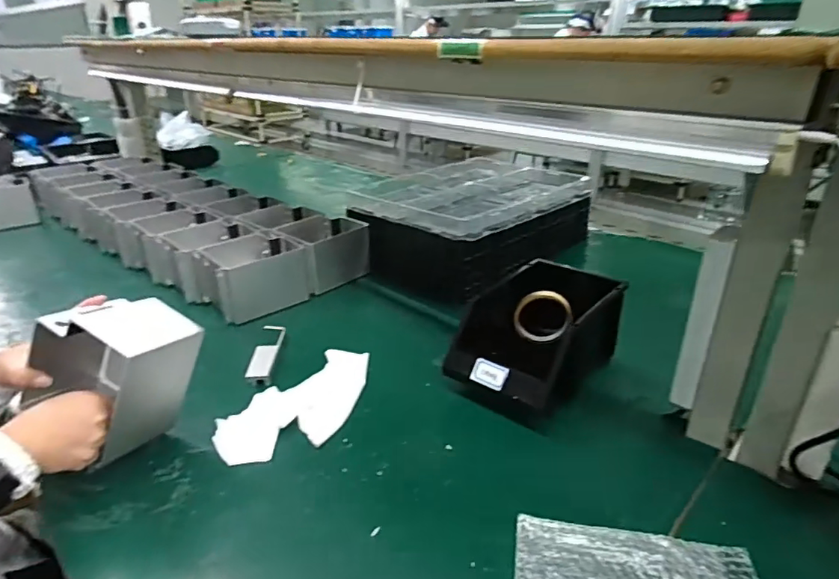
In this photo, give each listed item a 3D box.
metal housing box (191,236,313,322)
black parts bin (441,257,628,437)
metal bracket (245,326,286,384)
[{"bbox_3d":[-0.313,-0.024,0.961,0.176,0.099,0.124,-19,32,-35],"label":"metal housing box"},{"bbox_3d":[0.178,0.065,0.749,0.161,0.120,0.266,21,33,36],"label":"black parts bin"},{"bbox_3d":[-0.235,0.093,0.802,0.035,0.018,0.149,-1,26,-4],"label":"metal bracket"}]

